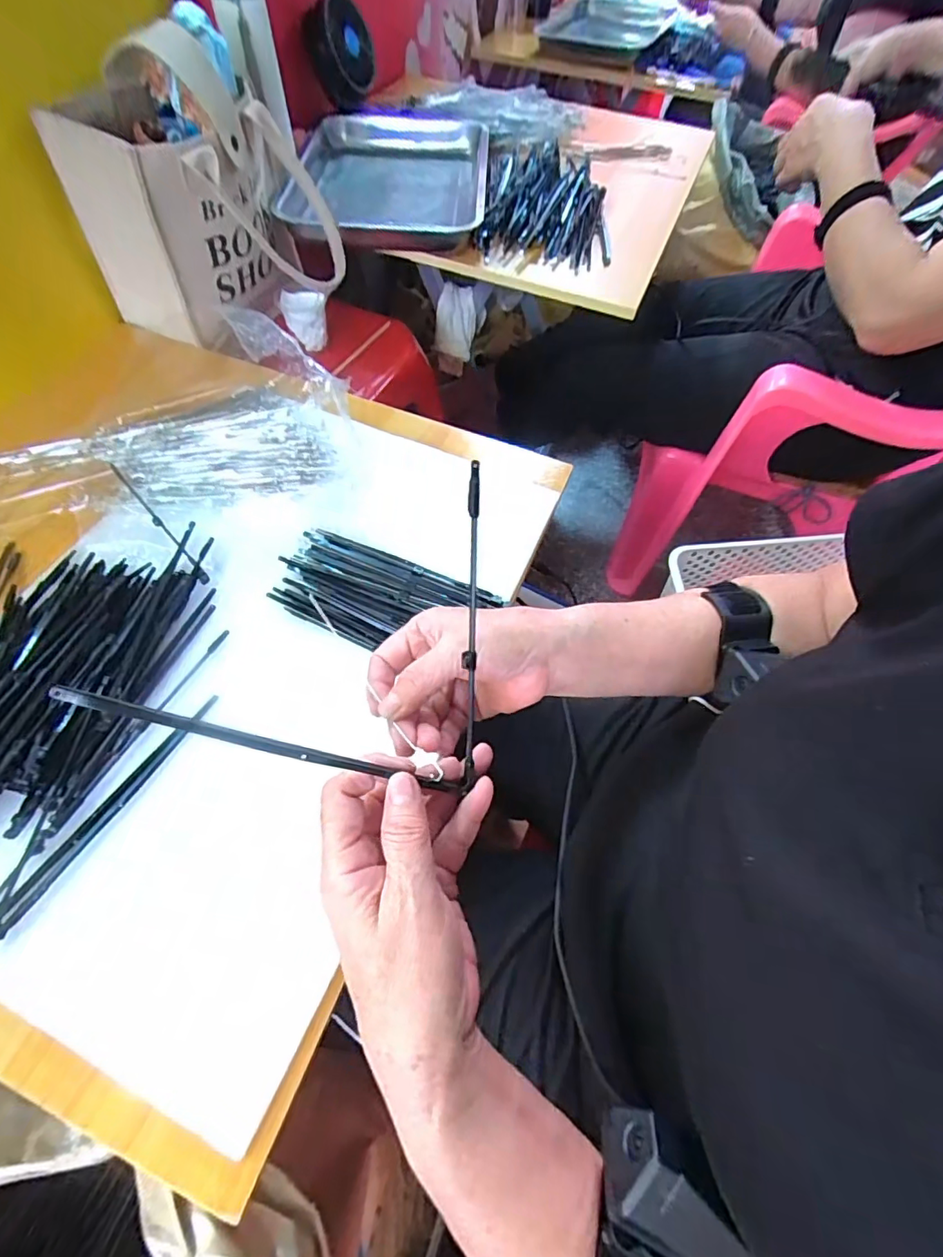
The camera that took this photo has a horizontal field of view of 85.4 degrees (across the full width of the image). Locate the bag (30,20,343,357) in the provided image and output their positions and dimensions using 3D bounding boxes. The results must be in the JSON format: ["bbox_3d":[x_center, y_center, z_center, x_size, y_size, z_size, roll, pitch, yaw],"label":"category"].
[{"bbox_3d":[-0.295,-0.469,0.573,0.253,0.224,0.171,18,61,7],"label":"bag"}]

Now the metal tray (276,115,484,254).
[{"bbox_3d":[-0.113,-0.629,0.720,0.272,0.050,0.336,0,60,-3],"label":"metal tray"}]

